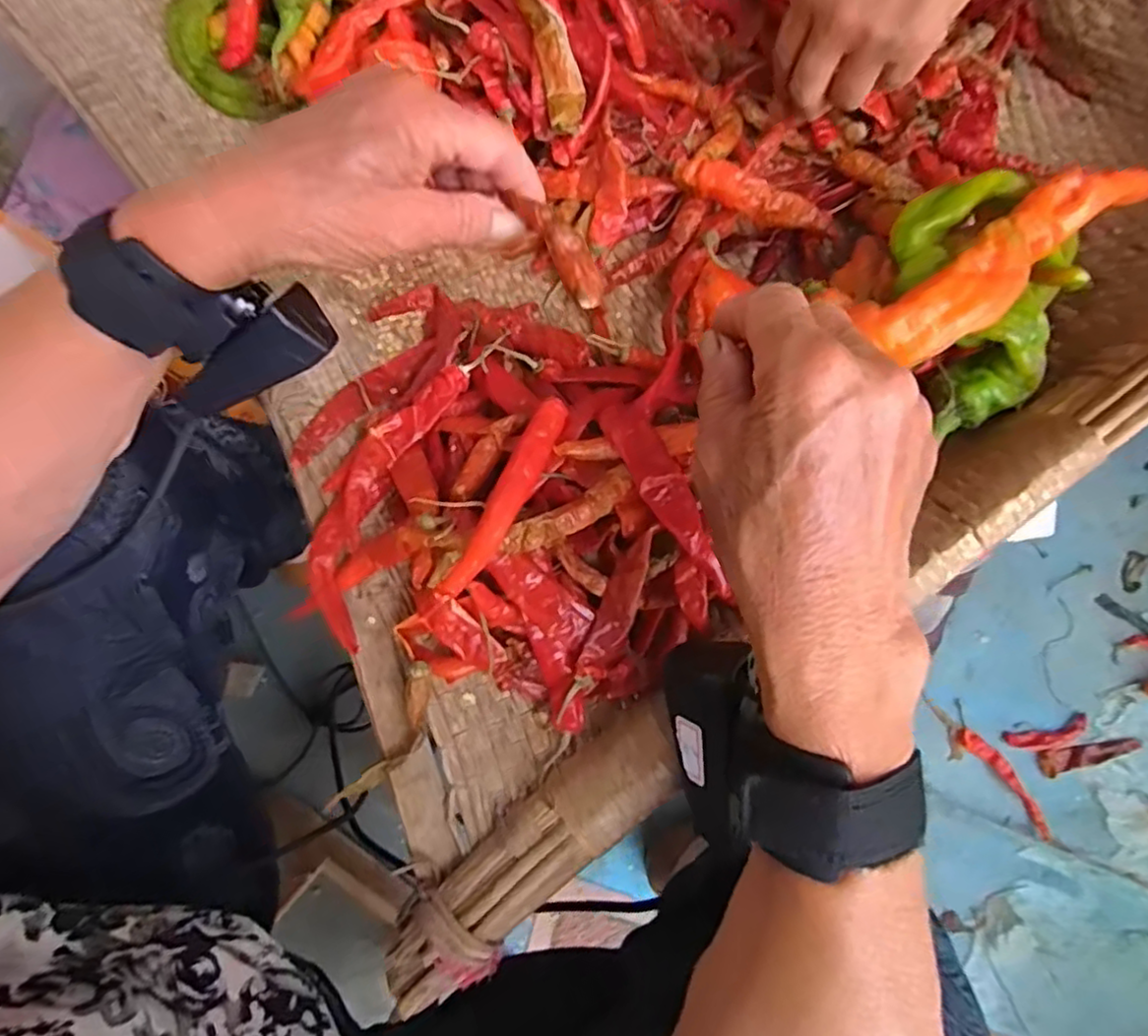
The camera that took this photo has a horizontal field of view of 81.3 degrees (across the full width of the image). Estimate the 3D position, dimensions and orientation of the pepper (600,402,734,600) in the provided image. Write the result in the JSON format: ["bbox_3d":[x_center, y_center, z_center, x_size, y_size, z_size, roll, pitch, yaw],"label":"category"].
[{"bbox_3d":[0.041,-0.009,0.294,0.019,0.014,0.093,-31,90,-6],"label":"pepper"}]

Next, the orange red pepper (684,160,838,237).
[{"bbox_3d":[0.105,-0.174,0.367,0.089,0.016,0.018,16,76,-10],"label":"orange red pepper"}]

